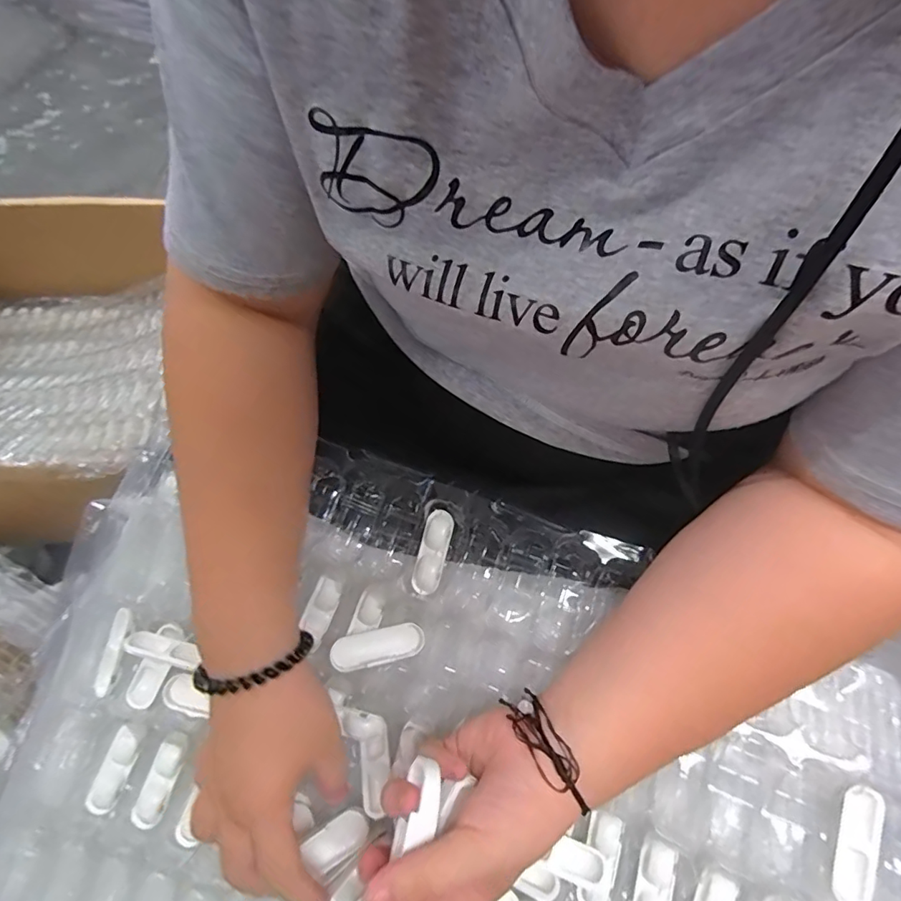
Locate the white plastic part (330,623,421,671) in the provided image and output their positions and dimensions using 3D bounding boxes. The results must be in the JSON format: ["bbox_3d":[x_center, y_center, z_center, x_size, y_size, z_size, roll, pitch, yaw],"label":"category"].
[{"bbox_3d":[-0.052,0.141,0.363,0.065,0.010,0.023,-7,68,-17],"label":"white plastic part"}]

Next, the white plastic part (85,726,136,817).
[{"bbox_3d":[-0.244,0.231,0.364,0.021,0.012,0.058,17,71,9],"label":"white plastic part"}]

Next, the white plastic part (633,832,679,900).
[{"bbox_3d":[0.122,0.266,0.303,0.018,0.008,0.062,12,83,7],"label":"white plastic part"}]

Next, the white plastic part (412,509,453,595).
[{"bbox_3d":[-0.014,0.076,0.379,0.021,0.012,0.061,14,71,8],"label":"white plastic part"}]

